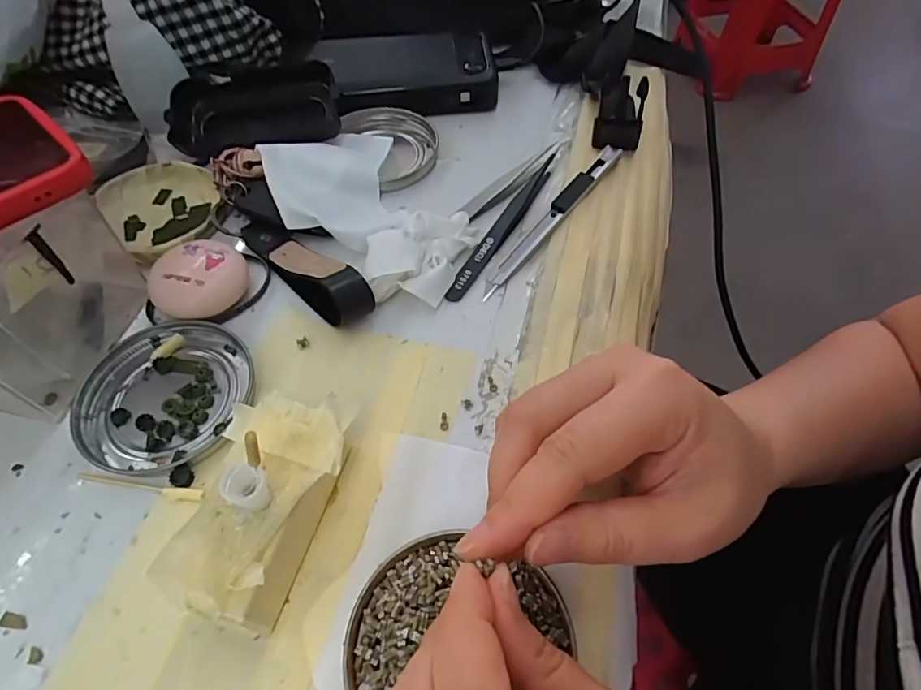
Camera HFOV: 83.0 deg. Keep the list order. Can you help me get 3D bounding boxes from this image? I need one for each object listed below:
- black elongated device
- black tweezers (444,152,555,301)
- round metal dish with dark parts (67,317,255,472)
[{"bbox_3d":[-0.040,-0.205,0.385,0.124,0.024,0.079,-8,57,-4],"label":"black elongated device"},{"bbox_3d":[0.025,-0.072,0.308,0.012,0.005,0.123,25,60,17],"label":"black tweezers"},{"bbox_3d":[-0.140,0.022,0.248,0.076,0.008,0.075,0,56,1],"label":"round metal dish with dark parts"}]

